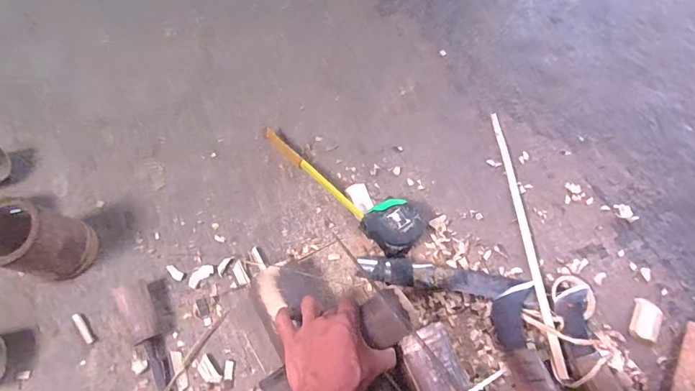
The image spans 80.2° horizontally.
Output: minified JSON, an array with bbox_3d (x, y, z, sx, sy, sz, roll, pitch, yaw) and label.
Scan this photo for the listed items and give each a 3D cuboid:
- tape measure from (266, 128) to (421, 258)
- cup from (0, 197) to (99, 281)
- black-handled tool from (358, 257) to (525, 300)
[{"bbox_3d":[-0.008,-0.028,0.651,0.305,0.043,0.082,43,71,16],"label":"tape measure"},{"bbox_3d":[-0.416,0.065,0.559,0.090,0.123,0.087,1,65,-2],"label":"cup"},{"bbox_3d":[0.132,0.116,0.591,0.223,0.033,0.039,8,65,1],"label":"black-handled tool"}]

